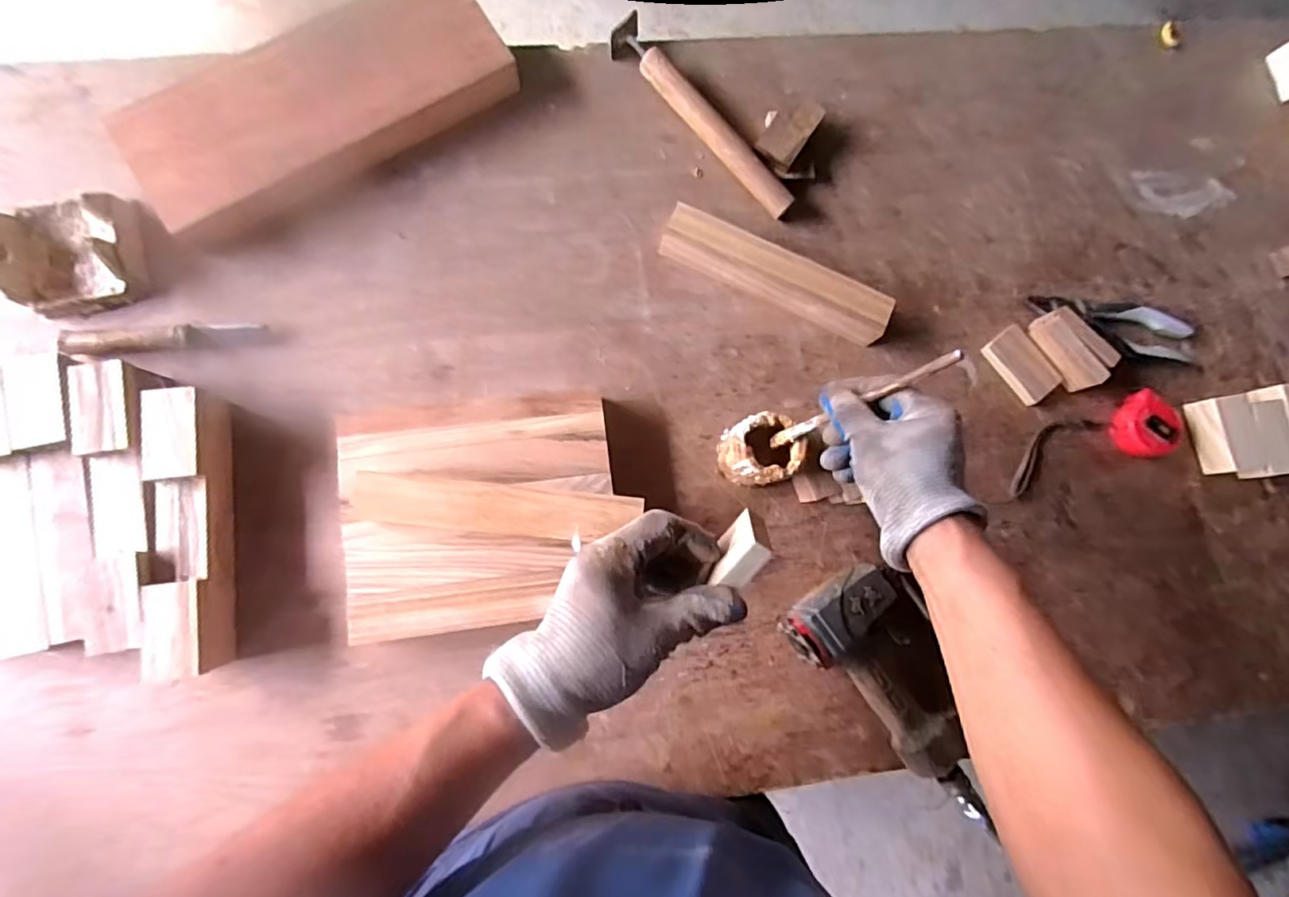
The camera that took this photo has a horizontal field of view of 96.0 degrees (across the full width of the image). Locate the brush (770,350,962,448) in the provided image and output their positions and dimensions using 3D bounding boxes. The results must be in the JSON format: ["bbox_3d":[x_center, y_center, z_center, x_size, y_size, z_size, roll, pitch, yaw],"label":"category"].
[{"bbox_3d":[0.168,-0.034,0.468,0.010,0.186,0.011,-21,84,-35],"label":"brush"}]

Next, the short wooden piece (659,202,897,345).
[{"bbox_3d":[0.139,-0.184,0.622,0.256,0.044,0.047,24,82,-1],"label":"short wooden piece"}]

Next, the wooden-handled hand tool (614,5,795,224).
[{"bbox_3d":[0.065,-0.362,0.636,0.038,0.029,0.267,-42,87,-8],"label":"wooden-handled hand tool"}]

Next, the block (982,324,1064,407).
[{"bbox_3d":[0.419,-0.092,0.642,0.050,0.011,0.083,-33,86,-8],"label":"block"}]

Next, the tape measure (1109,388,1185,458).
[{"bbox_3d":[0.552,-0.026,0.640,0.060,0.038,0.063,1,83,-4],"label":"tape measure"}]

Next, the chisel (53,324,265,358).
[{"bbox_3d":[-0.470,-0.111,0.574,0.165,0.016,0.030,-10,83,-20],"label":"chisel"}]

